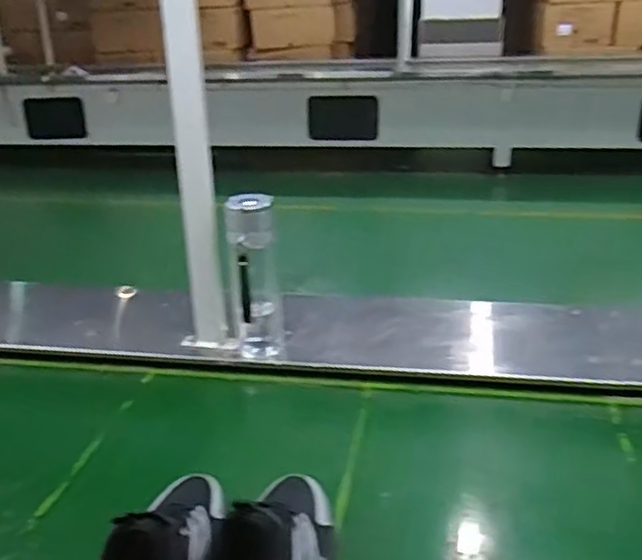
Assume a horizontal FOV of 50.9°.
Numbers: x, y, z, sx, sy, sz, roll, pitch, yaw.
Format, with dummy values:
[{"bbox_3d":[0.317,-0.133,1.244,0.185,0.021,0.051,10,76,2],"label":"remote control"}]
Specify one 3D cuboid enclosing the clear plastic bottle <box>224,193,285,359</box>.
[{"bbox_3d":[-0.097,0.012,1.009,0.074,0.272,0.066,-4,23,-5],"label":"clear plastic bottle"}]

